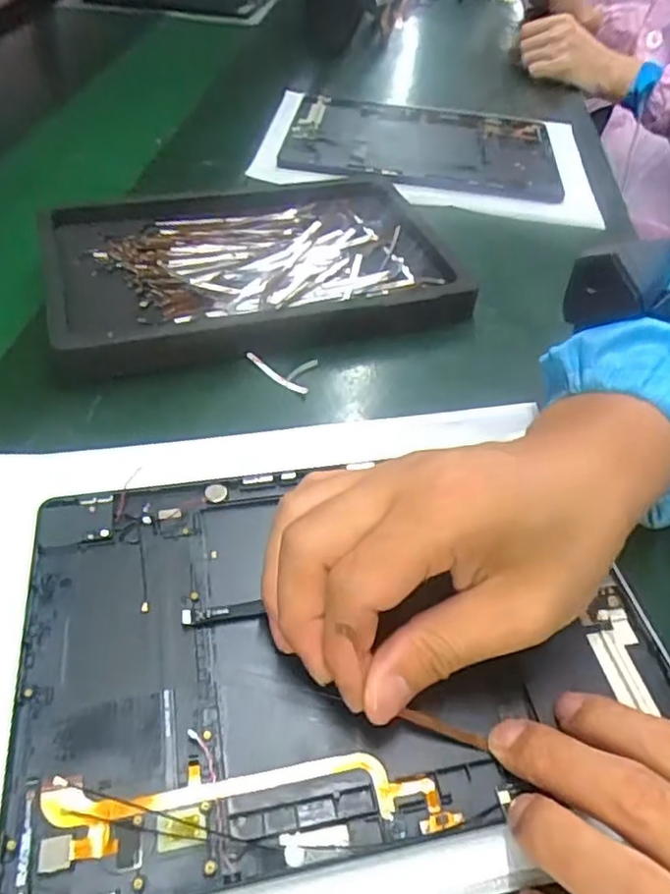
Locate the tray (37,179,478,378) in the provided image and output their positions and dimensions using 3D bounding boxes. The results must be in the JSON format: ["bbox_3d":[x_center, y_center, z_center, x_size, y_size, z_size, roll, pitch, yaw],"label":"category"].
[{"bbox_3d":[-0.047,-0.114,0.396,0.243,0.024,0.160,-12,51,-14],"label":"tray"}]

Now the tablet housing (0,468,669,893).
[{"bbox_3d":[0.004,0.069,0.247,0.235,0.009,0.151,-6,50,-10],"label":"tablet housing"}]

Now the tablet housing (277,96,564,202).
[{"bbox_3d":[0.079,-0.270,0.557,0.233,0.014,0.175,6,47,1],"label":"tablet housing"}]

